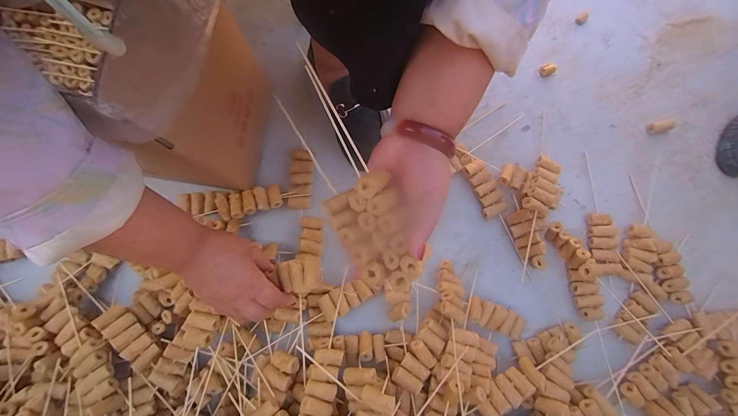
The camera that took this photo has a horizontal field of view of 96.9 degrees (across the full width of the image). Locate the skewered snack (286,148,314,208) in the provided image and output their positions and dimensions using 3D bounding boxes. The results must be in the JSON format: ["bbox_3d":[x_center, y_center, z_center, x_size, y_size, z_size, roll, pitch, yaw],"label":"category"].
[{"bbox_3d":[-0.115,-0.054,0.549,0.040,0.016,0.107,-3,78,0],"label":"skewered snack"}]

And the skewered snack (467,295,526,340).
[{"bbox_3d":[0.190,0.164,0.486,0.095,0.018,0.038,25,75,-7],"label":"skewered snack"}]

